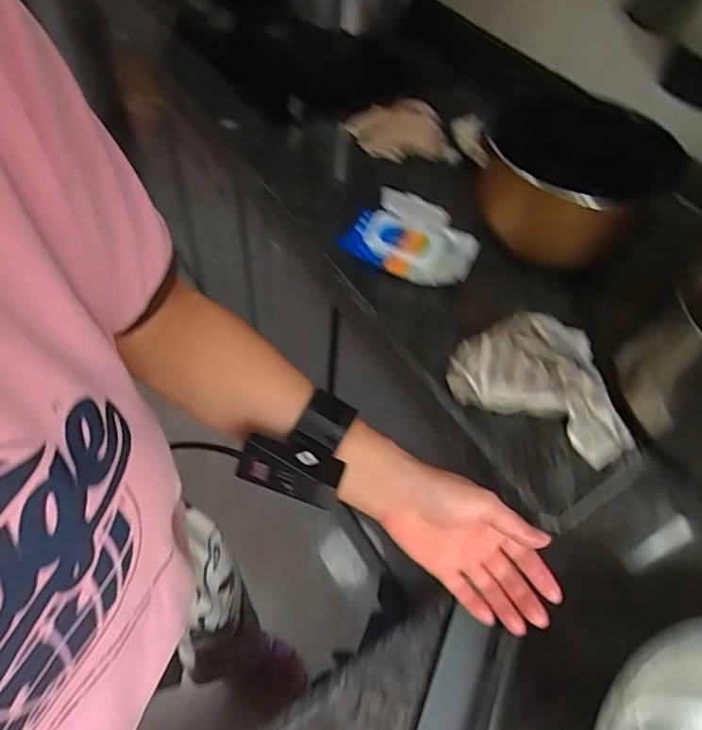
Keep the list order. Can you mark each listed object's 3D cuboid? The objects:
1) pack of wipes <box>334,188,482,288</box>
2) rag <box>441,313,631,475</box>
[{"bbox_3d":[0.080,-0.175,0.706,0.176,0.076,0.089,15,51,7],"label":"pack of wipes"},{"bbox_3d":[0.232,0.006,0.620,0.205,0.045,0.171,29,54,17],"label":"rag"}]

